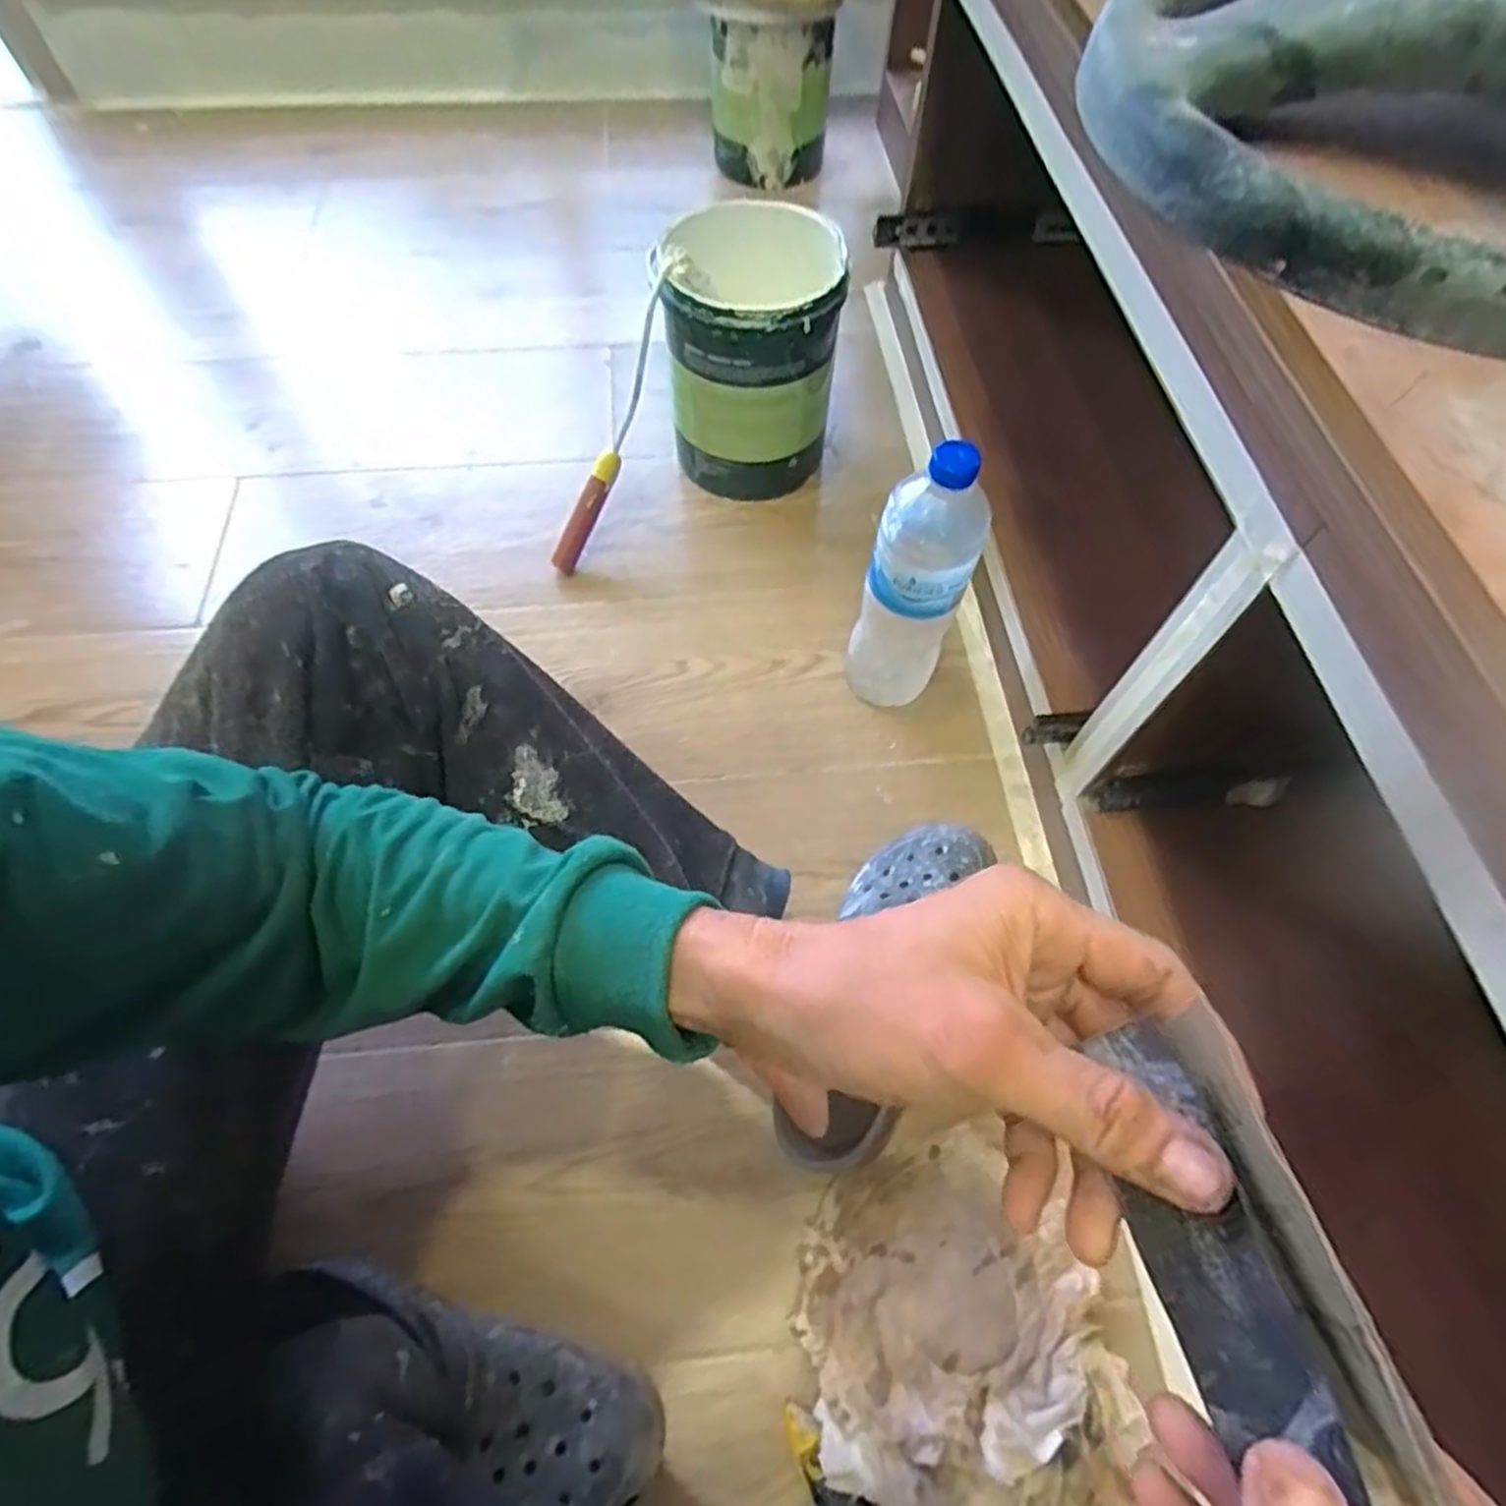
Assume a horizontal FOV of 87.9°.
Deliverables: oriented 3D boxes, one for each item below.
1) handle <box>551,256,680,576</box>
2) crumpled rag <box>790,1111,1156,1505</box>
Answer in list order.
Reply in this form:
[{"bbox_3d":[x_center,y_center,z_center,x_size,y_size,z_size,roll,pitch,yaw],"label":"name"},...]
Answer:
[{"bbox_3d":[-0.126,-0.300,0.721,0.030,0.026,0.284,32,110,17],"label":"handle"},{"bbox_3d":[0.128,0.368,0.469,0.180,0.044,0.232,-15,62,-8],"label":"crumpled rag"}]

